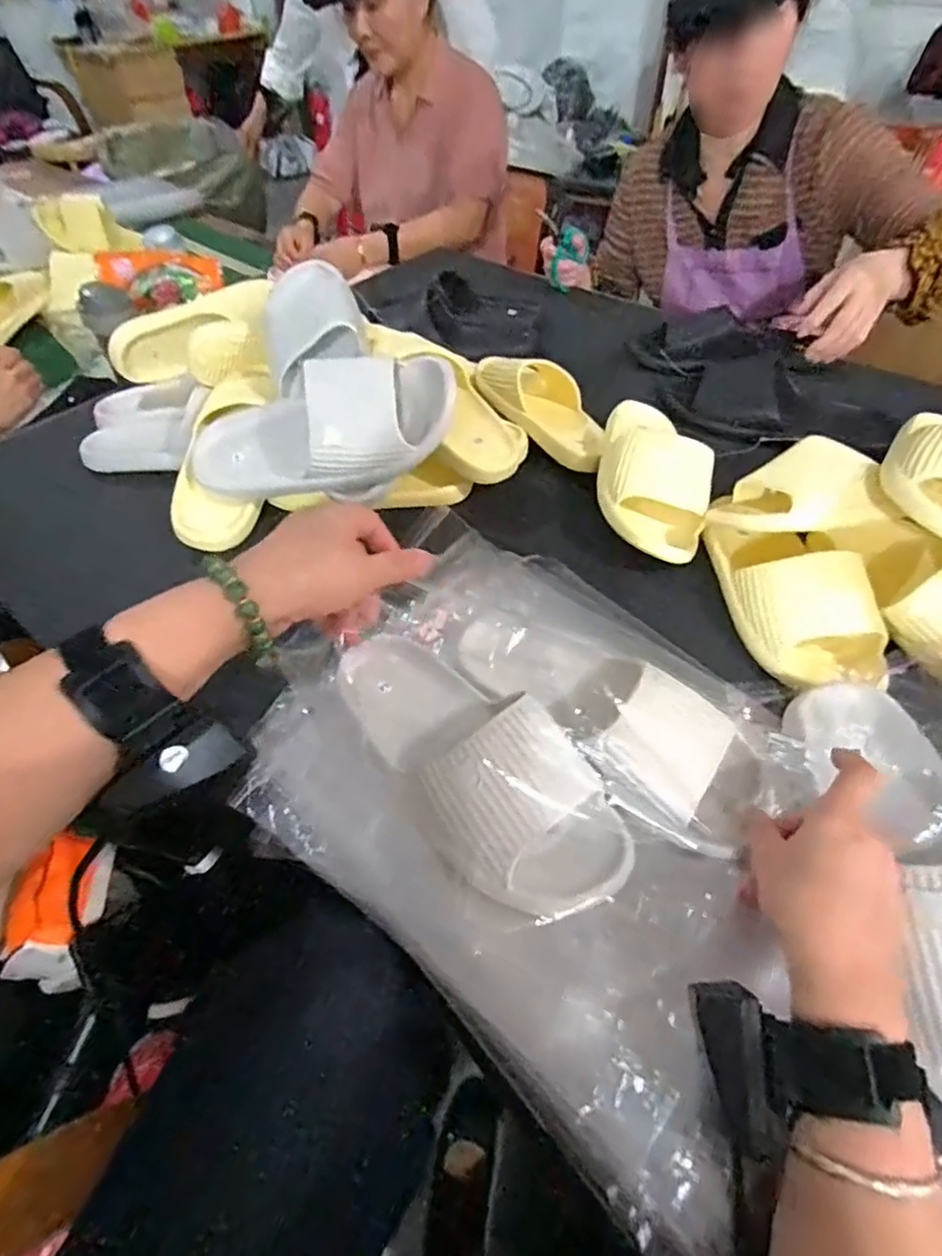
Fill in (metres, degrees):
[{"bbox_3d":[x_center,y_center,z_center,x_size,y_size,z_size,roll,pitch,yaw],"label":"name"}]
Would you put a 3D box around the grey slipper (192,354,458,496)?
[{"bbox_3d":[-0.157,-0.201,0.634,0.289,0.112,0.099,-8,47,18],"label":"grey slipper"}]

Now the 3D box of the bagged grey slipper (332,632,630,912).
[{"bbox_3d":[-0.009,0.086,0.450,0.102,0.066,0.262,-34,51,-24],"label":"bagged grey slipper"}]

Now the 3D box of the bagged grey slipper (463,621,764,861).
[{"bbox_3d":[0.097,0.061,0.475,0.104,0.075,0.248,-37,49,-26],"label":"bagged grey slipper"}]

